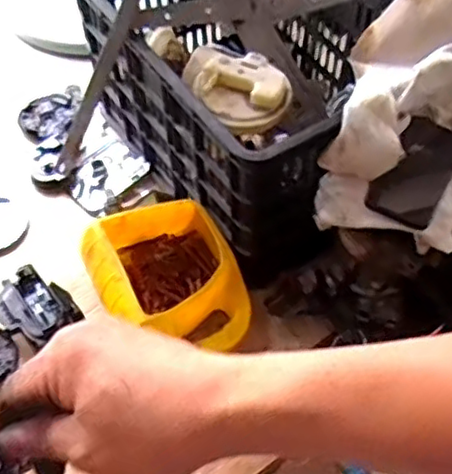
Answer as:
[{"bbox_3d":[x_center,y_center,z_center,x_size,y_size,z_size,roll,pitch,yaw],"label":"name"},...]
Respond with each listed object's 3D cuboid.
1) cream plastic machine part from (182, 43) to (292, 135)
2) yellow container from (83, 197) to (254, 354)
[{"bbox_3d":[0.017,-0.189,0.829,0.114,0.038,0.123,-25,58,-16],"label":"cream plastic machine part"},{"bbox_3d":[-0.071,0.060,0.875,0.180,0.115,0.220,-26,57,-15],"label":"yellow container"}]

